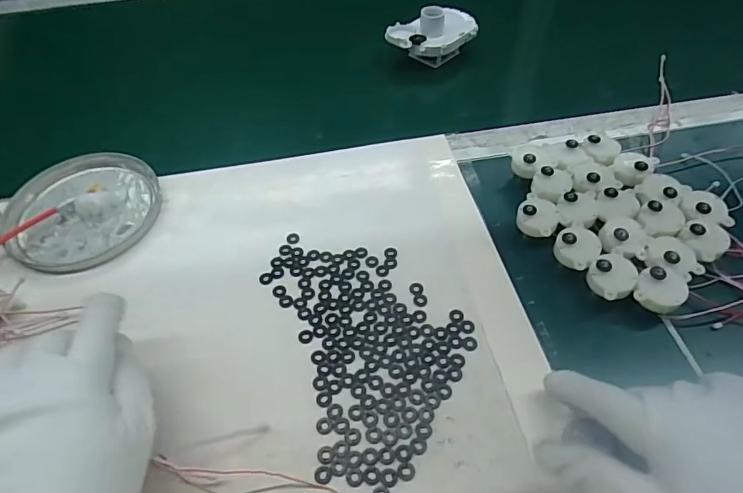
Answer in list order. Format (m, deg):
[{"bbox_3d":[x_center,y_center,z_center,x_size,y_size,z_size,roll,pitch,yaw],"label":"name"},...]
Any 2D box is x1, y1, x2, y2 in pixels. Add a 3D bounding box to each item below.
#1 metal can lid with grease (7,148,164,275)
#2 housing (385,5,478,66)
[{"bbox_3d":[-0.259,-0.037,0.429,0.128,0.014,0.134,-2,53,2],"label":"metal can lid with grease"},{"bbox_3d":[0.071,-0.244,0.554,0.099,0.053,0.052,-24,55,-15],"label":"housing"}]

